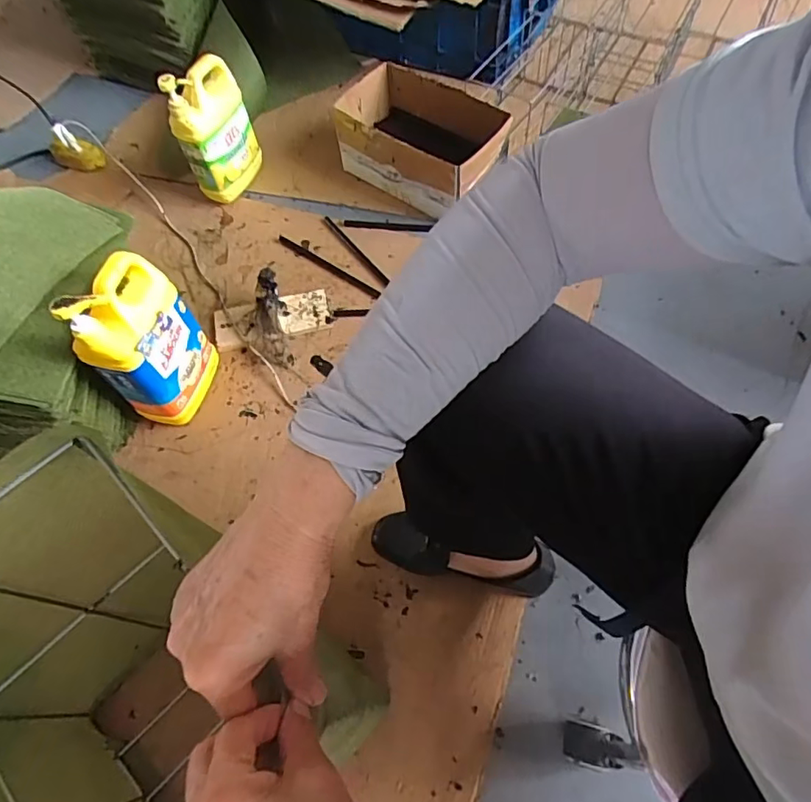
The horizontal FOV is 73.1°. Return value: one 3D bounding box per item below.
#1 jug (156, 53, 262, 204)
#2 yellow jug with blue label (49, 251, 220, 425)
[{"bbox_3d":[-0.337,-0.481,0.990,0.059,0.233,0.139,28,67,16],"label":"jug"},{"bbox_3d":[-0.366,-0.088,0.768,0.090,0.272,0.145,13,64,10],"label":"yellow jug with blue label"}]

